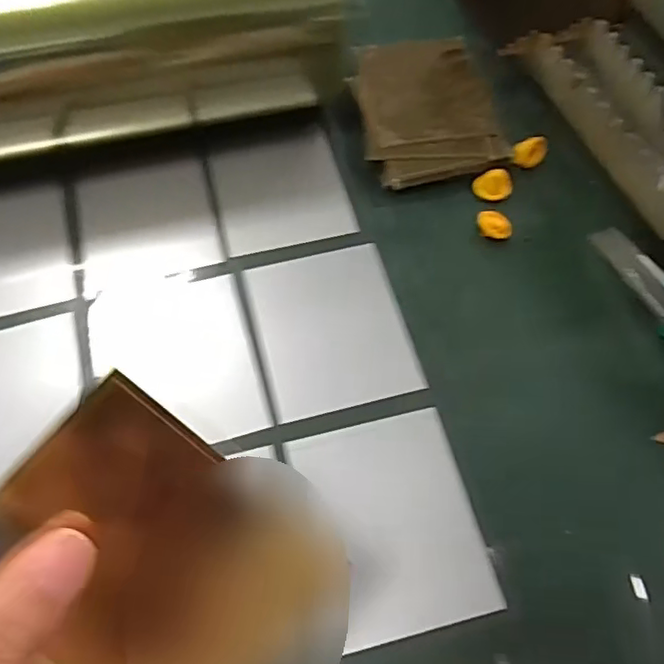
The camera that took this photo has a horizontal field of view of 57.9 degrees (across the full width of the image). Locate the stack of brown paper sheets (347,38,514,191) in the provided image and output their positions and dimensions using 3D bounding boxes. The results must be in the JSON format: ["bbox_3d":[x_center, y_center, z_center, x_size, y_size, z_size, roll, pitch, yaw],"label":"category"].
[{"bbox_3d":[0.063,-0.158,0.416,0.092,0.012,0.140,-6,57,-8],"label":"stack of brown paper sheets"}]

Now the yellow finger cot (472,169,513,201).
[{"bbox_3d":[0.103,-0.094,0.384,0.024,0.009,0.018,0,61,-1],"label":"yellow finger cot"}]

